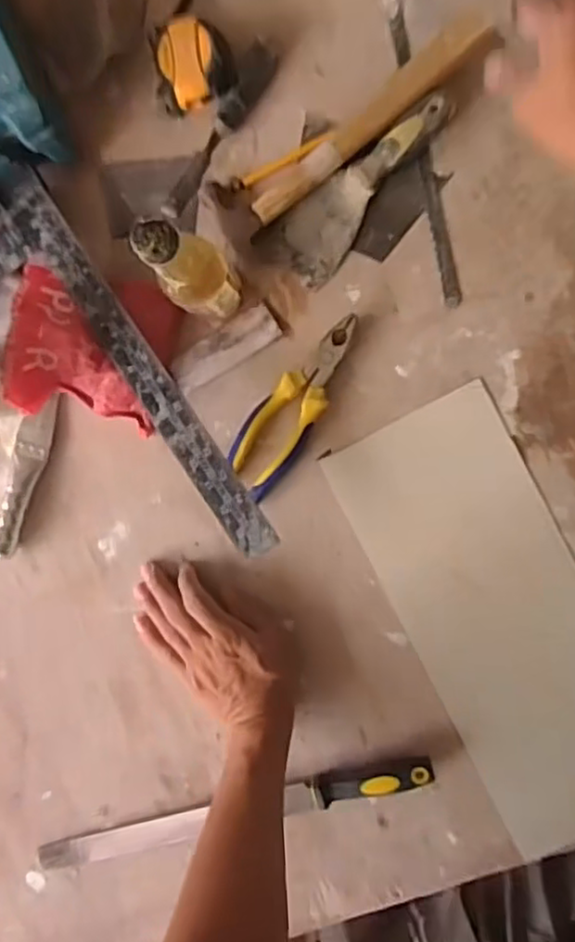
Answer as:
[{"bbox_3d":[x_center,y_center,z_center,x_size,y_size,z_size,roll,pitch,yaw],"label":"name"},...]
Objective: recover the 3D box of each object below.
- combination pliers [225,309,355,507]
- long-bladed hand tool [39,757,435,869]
[{"bbox_3d":[0.009,-0.064,0.647,0.057,0.023,0.184,36,96,5],"label":"combination pliers"},{"bbox_3d":[-0.059,0.343,0.678,0.413,0.033,0.036,-18,89,8],"label":"long-bladed hand tool"}]

